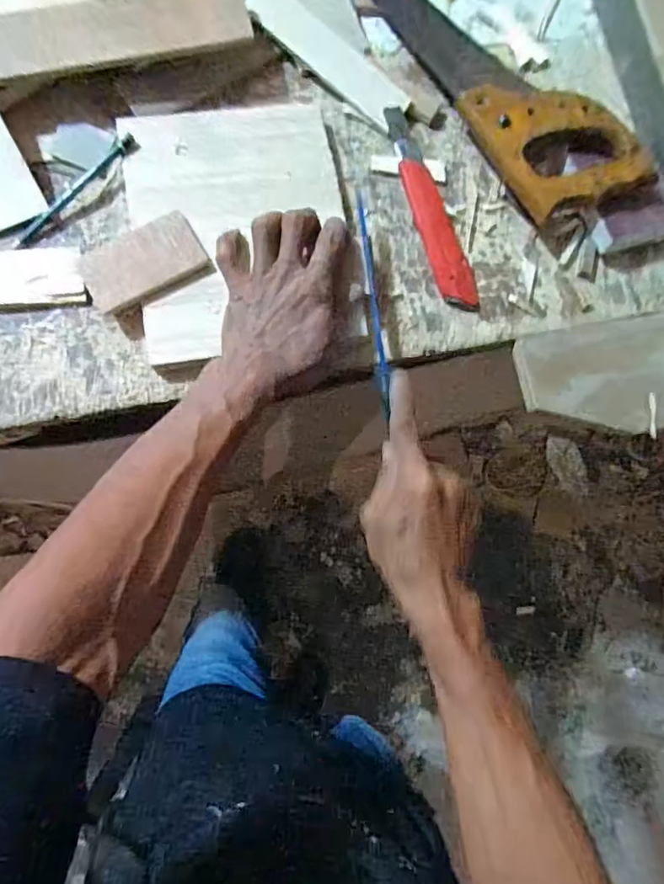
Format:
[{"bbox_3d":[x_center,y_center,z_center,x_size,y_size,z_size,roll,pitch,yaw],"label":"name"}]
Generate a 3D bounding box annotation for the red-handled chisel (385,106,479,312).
[{"bbox_3d":[0.085,-0.196,0.452,0.037,0.023,0.174,-18,84,-8],"label":"red-handled chisel"}]

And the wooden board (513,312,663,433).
[{"bbox_3d":[0.247,-0.057,0.459,0.163,0.012,0.096,-9,83,-7],"label":"wooden board"}]

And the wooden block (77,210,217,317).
[{"bbox_3d":[-0.143,-0.136,0.406,0.090,0.010,0.055,-27,86,-9],"label":"wooden block"}]

